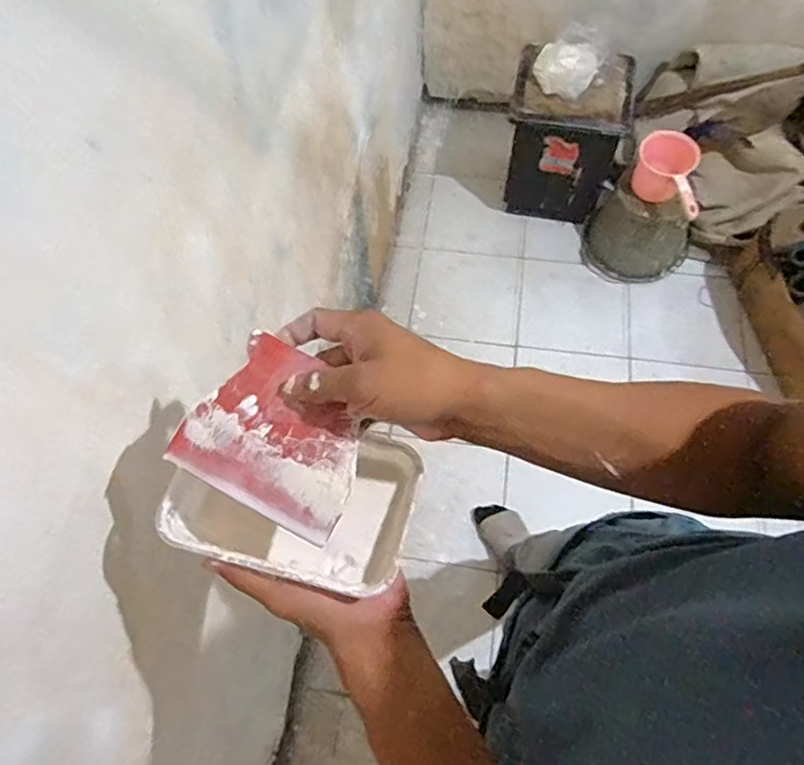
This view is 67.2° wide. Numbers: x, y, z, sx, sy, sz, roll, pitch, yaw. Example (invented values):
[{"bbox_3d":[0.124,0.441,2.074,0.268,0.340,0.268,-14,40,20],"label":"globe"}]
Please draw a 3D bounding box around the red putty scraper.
[{"bbox_3d":[-0.079,0.033,0.403,0.118,0.006,0.104,28,79,9],"label":"red putty scraper"}]

